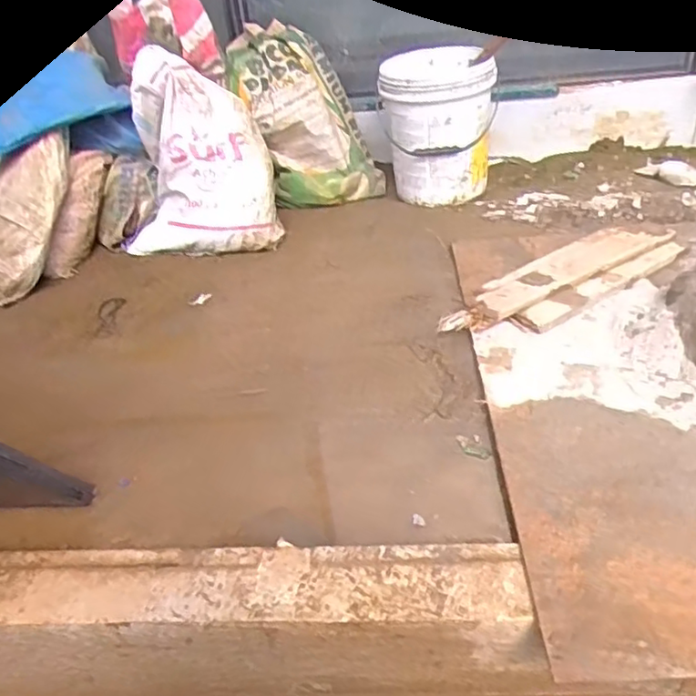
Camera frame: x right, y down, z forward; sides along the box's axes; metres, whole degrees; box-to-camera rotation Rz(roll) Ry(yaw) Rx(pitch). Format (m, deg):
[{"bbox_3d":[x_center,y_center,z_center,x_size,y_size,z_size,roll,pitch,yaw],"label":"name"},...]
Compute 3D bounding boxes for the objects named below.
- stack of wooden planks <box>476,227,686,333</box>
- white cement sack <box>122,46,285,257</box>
[{"bbox_3d":[0.479,-0.152,1.346,0.460,0.044,0.177,-24,40,-21],"label":"stack of wooden planks"},{"bbox_3d":[-0.398,-0.492,1.663,0.376,0.453,0.307,-9,37,-3],"label":"white cement sack"}]

